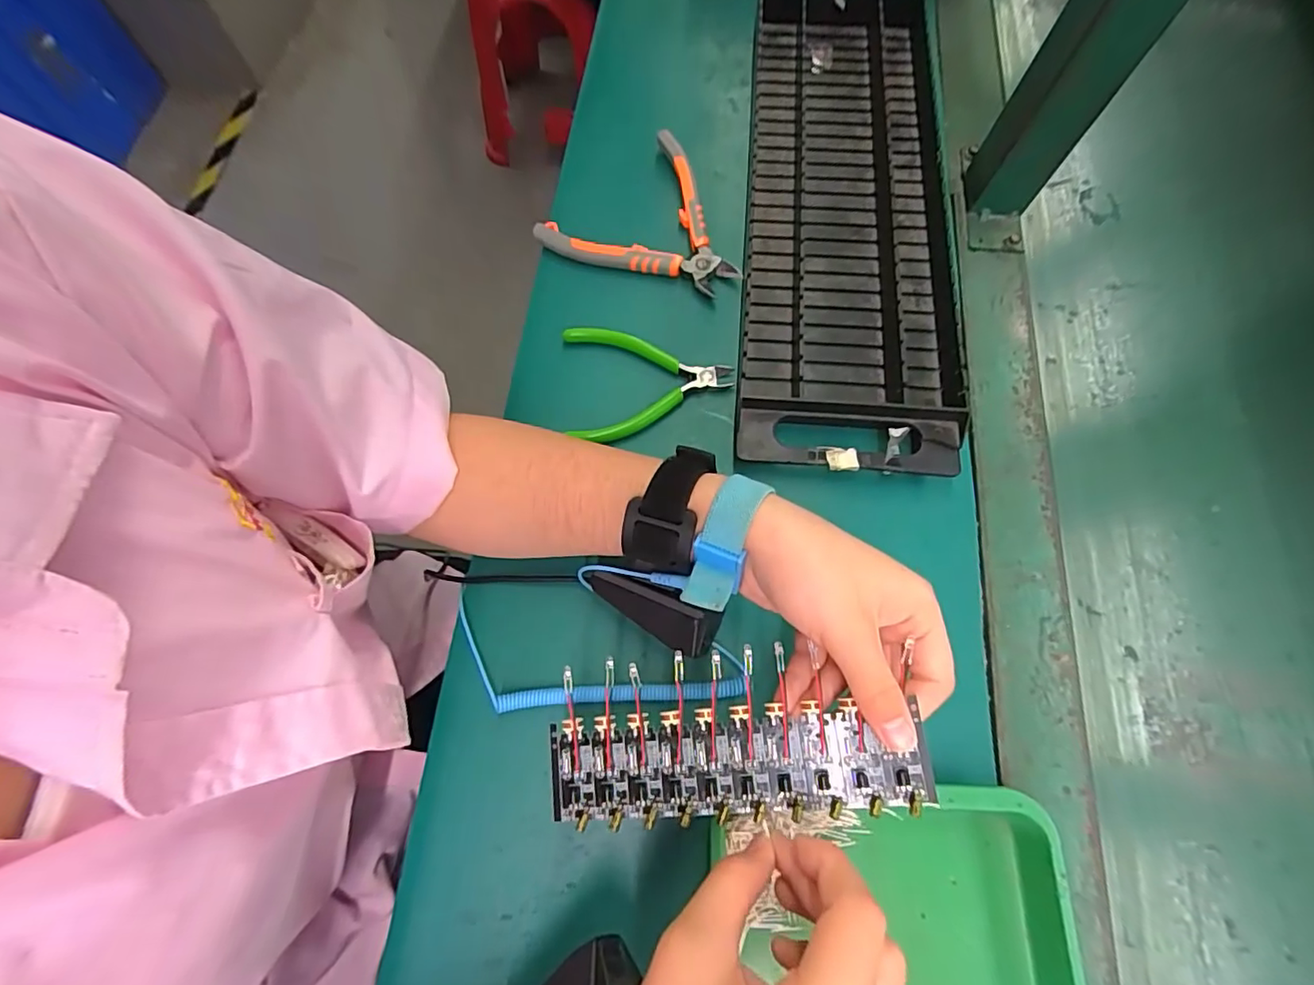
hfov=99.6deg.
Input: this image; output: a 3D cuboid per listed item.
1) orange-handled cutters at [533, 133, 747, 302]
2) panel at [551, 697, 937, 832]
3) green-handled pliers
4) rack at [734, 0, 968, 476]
[{"bbox_3d":[-0.003,-0.190,0.411,0.123,0.027,0.128,-38,77,-13],"label":"orange-handled cutters"},{"bbox_3d":[0.032,0.119,0.242,0.161,0.007,0.045,-6,72,10],"label":"panel"},{"bbox_3d":[-0.007,-0.073,0.375,0.112,0.018,0.084,0,72,-2],"label":"green-handled pliers"},{"bbox_3d":[0.134,-0.210,0.400,0.135,0.032,0.414,5,72,0],"label":"rack"}]

